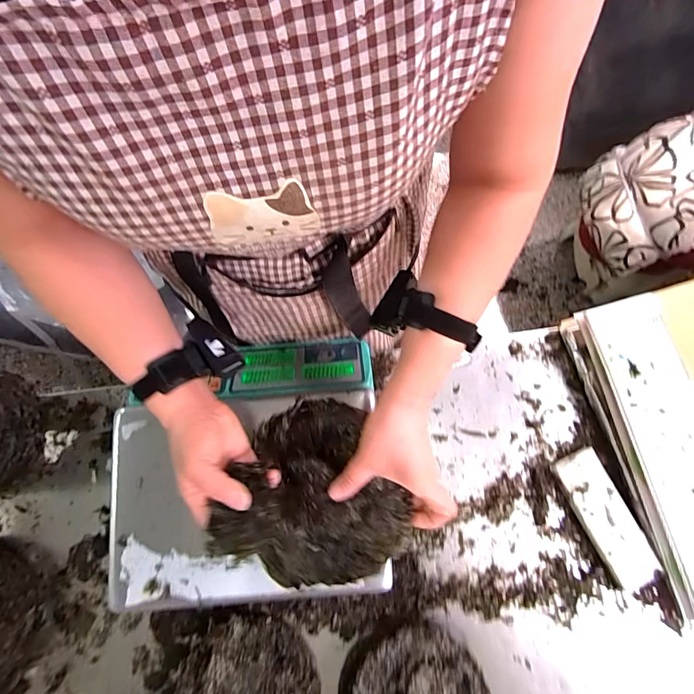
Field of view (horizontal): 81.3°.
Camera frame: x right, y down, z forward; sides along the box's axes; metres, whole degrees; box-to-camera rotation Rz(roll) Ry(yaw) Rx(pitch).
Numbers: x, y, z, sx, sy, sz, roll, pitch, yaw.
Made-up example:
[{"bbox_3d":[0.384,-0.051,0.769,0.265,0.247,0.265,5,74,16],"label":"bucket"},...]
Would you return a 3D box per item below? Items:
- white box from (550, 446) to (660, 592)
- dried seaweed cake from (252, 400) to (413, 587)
[{"bbox_3d":[0.402,0.267,0.633,0.069,0.031,0.208,-25,81,-1],"label":"white box"},{"bbox_3d":[-0.023,0.149,0.427,0.154,0.020,0.178,-14,72,14],"label":"dried seaweed cake"}]

